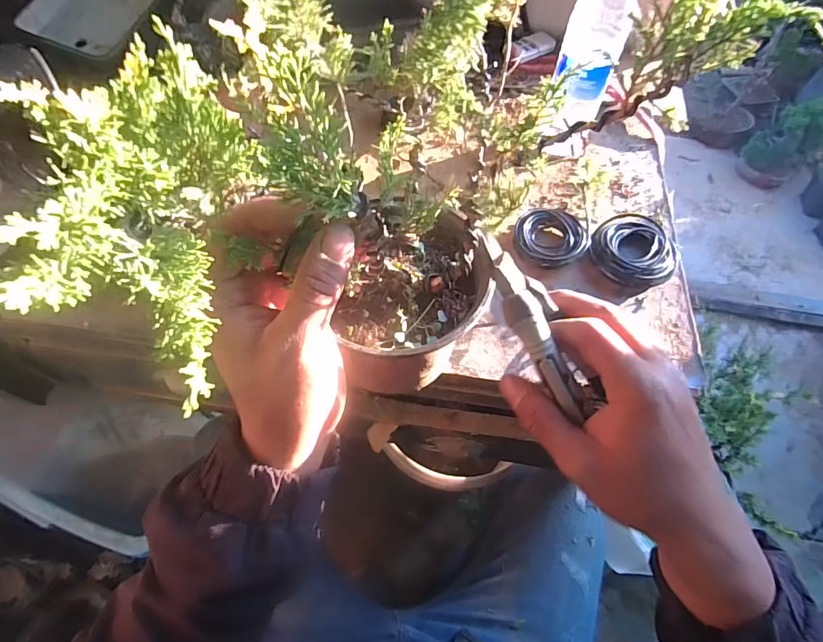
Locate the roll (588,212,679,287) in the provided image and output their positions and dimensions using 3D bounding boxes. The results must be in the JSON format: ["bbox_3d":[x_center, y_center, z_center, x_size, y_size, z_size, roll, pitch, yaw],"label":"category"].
[{"bbox_3d":[0.245,-0.081,0.485,0.089,0.024,0.092,1,61,-2],"label":"roll"}]

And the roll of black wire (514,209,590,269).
[{"bbox_3d":[0.155,-0.093,0.491,0.071,0.023,0.073,1,61,-2],"label":"roll of black wire"}]

